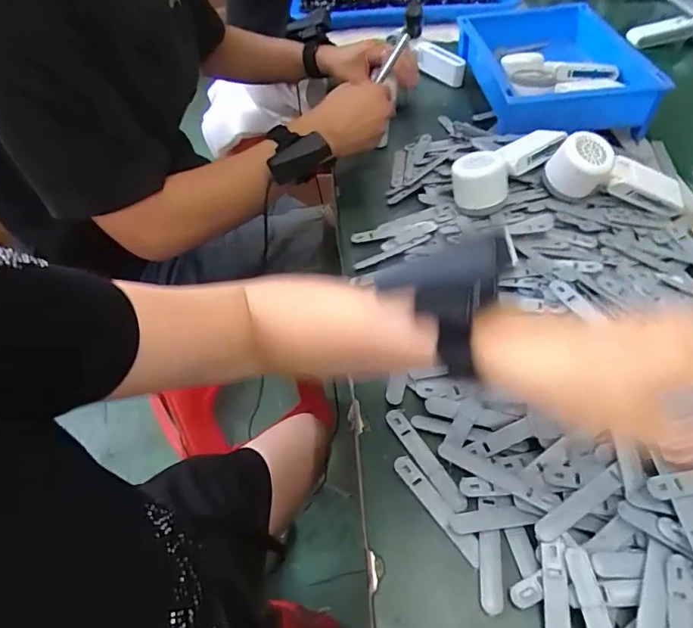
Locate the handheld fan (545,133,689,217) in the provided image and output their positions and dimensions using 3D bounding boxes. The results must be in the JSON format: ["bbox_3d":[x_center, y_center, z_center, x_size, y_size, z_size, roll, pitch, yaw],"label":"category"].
[{"bbox_3d":[0.309,-0.154,0.551,0.160,0.064,0.048,9,51,-15],"label":"handheld fan"}]

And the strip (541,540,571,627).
[{"bbox_3d":[0.136,0.197,0.312,0.015,0.004,0.090,-1,58,20],"label":"strip"}]

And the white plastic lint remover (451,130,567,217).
[{"bbox_3d":[0.182,-0.175,0.557,0.168,0.060,0.062,-39,57,-22],"label":"white plastic lint remover"}]

